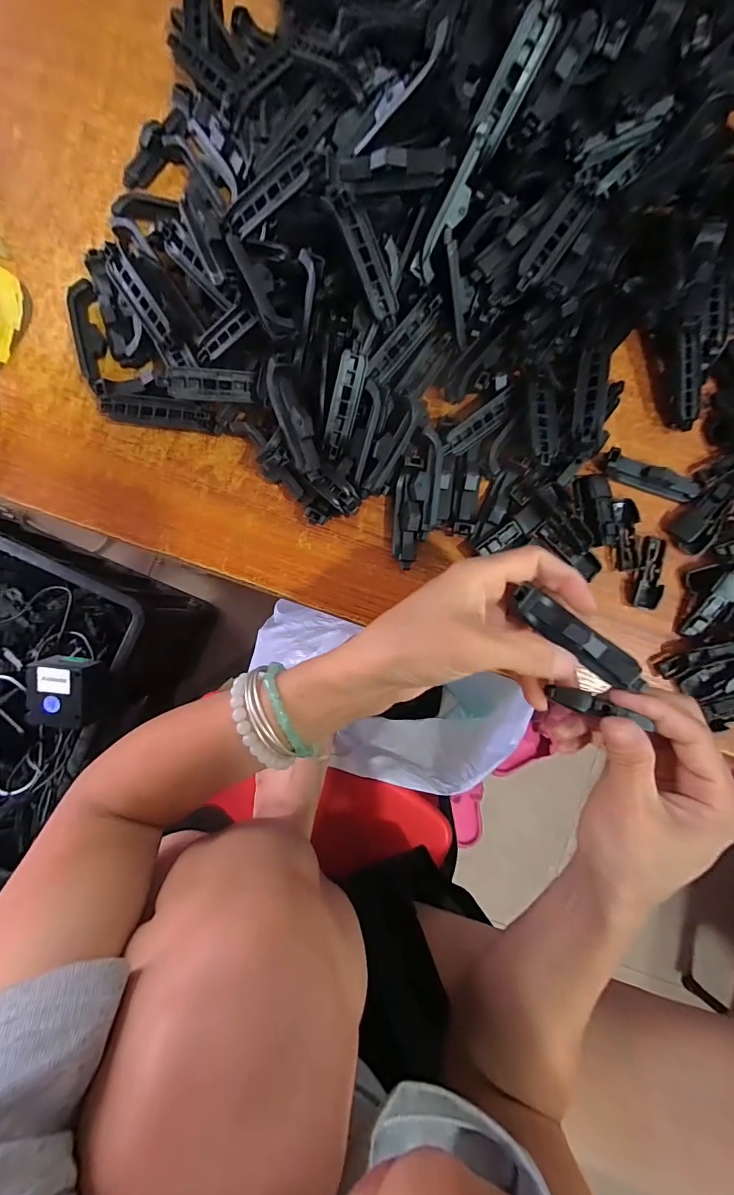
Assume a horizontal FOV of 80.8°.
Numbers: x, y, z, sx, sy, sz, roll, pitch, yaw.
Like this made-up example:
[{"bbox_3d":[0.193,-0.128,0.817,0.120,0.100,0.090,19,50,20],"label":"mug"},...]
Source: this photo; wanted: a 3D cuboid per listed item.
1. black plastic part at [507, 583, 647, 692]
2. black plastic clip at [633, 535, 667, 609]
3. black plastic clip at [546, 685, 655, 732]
[{"bbox_3d":[0.108,0.021,0.220,0.072,0.014,0.017,40,89,17],"label":"black plastic part"},{"bbox_3d":[0.200,-0.018,0.303,0.016,0.007,0.051,9,88,-1],"label":"black plastic clip"},{"bbox_3d":[0.117,0.055,0.217,0.048,0.012,0.010,15,89,13],"label":"black plastic clip"}]

